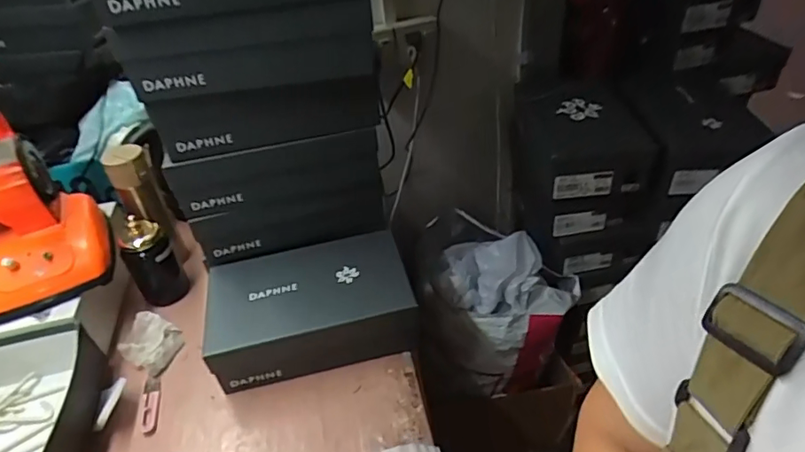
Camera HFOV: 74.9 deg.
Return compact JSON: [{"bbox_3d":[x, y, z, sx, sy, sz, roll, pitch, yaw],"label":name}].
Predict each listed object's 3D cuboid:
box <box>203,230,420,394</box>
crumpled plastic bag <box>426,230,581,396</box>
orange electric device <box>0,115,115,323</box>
[{"bbox_3d":[-0.139,0.130,0.812,0.292,0.110,0.182,-12,40,-7],"label":"box"},{"bbox_3d":[0.193,0.173,1.046,0.282,0.273,0.226,5,40,12],"label":"crumpled plastic bag"},{"bbox_3d":[-0.564,-0.012,0.775,0.179,0.202,0.181,-20,41,-17],"label":"orange electric device"}]

